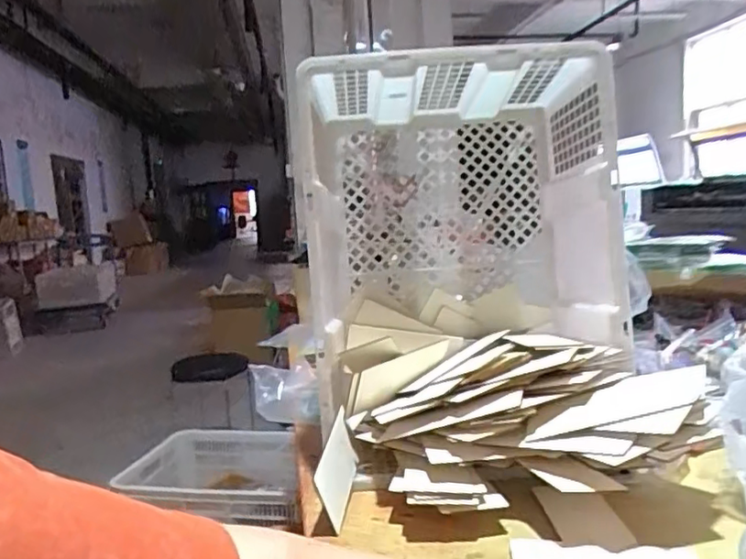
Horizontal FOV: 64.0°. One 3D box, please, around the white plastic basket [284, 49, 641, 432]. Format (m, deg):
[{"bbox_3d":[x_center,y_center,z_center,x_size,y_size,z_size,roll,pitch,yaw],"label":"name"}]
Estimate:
[{"bbox_3d":[0.112,-0.089,0.760,0.370,0.347,0.225,-3,7,3],"label":"white plastic basket"}]

